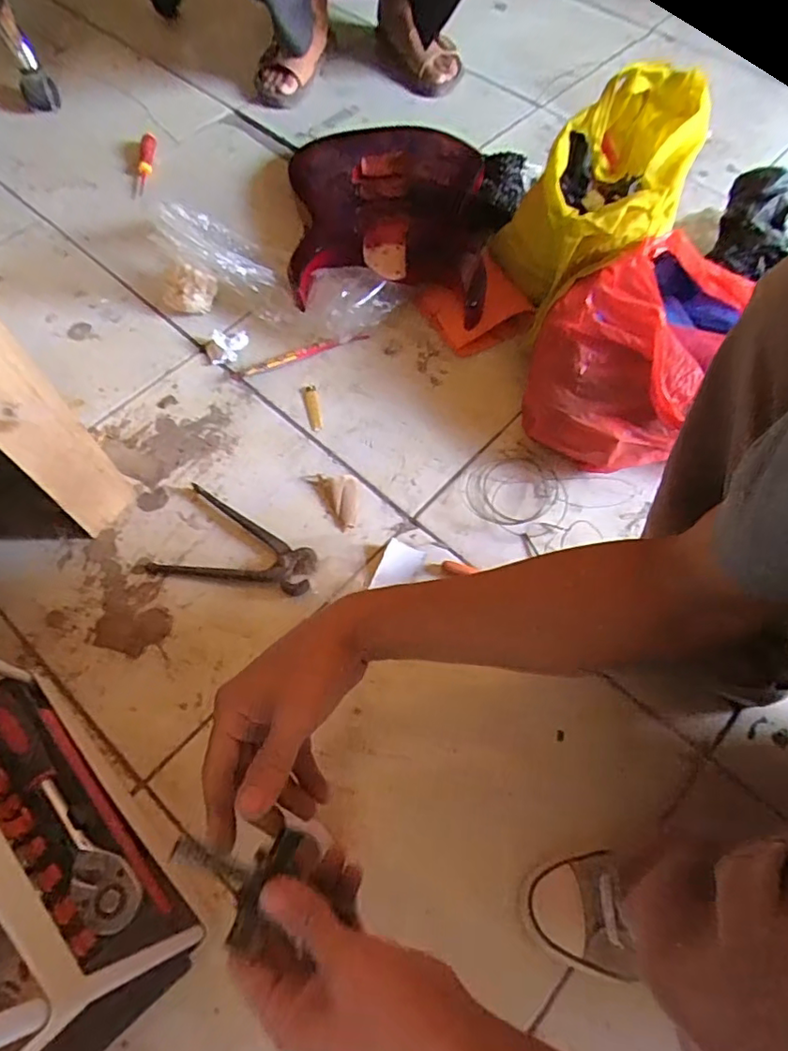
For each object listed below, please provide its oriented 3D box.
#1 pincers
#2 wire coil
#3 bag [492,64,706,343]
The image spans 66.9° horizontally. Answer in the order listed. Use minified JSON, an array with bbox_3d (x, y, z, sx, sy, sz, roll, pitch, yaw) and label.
[{"bbox_3d":[-0.184,0.035,0.698,0.185,0.020,0.115,24,66,10],"label":"pincers"},{"bbox_3d":[0.152,-0.040,0.739,0.121,0.016,0.106,19,66,9],"label":"wire coil"},{"bbox_3d":[0.260,-0.398,0.729,0.148,0.138,0.293,39,97,16],"label":"bag"}]

